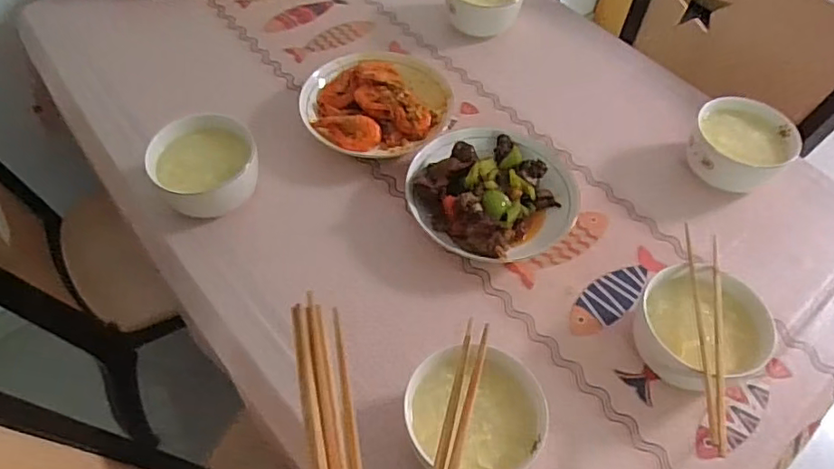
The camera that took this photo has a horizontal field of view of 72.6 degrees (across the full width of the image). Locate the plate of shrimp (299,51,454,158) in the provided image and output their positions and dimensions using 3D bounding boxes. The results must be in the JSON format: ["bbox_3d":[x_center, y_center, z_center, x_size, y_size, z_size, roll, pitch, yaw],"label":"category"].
[{"bbox_3d":[-0.050,-0.194,0.787,0.185,0.057,0.198,2,55,-2],"label":"plate of shrimp"}]

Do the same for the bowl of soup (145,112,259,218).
[{"bbox_3d":[-0.256,-0.083,0.690,0.118,0.058,0.125,2,55,-2],"label":"bowl of soup"}]

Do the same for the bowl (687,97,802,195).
[{"bbox_3d":[0.417,-0.117,0.735,0.117,0.052,0.124,2,55,-2],"label":"bowl"}]

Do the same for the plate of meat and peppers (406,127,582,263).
[{"bbox_3d":[0.095,-0.056,0.695,0.200,0.067,0.182,2,55,-2],"label":"plate of meat and peppers"}]

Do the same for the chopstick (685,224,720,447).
[{"bbox_3d":[0.274,0.088,0.549,0.011,0.012,0.230,9,55,3],"label":"chopstick"}]

